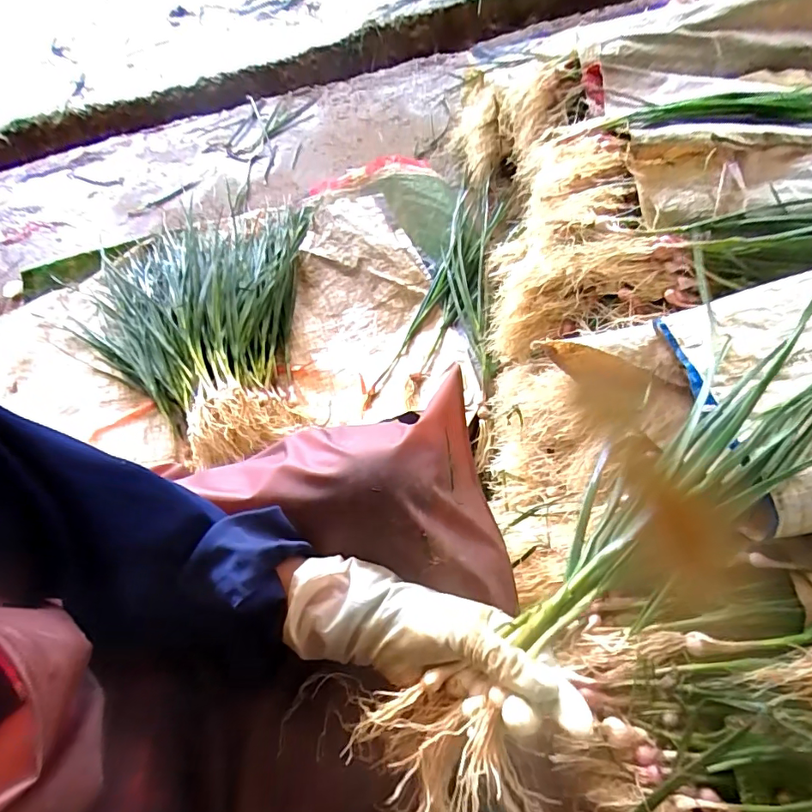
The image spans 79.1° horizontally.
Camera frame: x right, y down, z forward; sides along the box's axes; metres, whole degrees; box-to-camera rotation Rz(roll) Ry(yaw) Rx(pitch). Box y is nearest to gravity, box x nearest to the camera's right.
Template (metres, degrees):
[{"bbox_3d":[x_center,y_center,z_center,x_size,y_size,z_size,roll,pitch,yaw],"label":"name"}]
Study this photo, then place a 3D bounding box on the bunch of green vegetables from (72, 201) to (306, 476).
[{"bbox_3d":[-0.388,-0.168,0.902,0.421,0.114,0.532,-9,61,-1],"label":"bunch of green vegetables"}]

